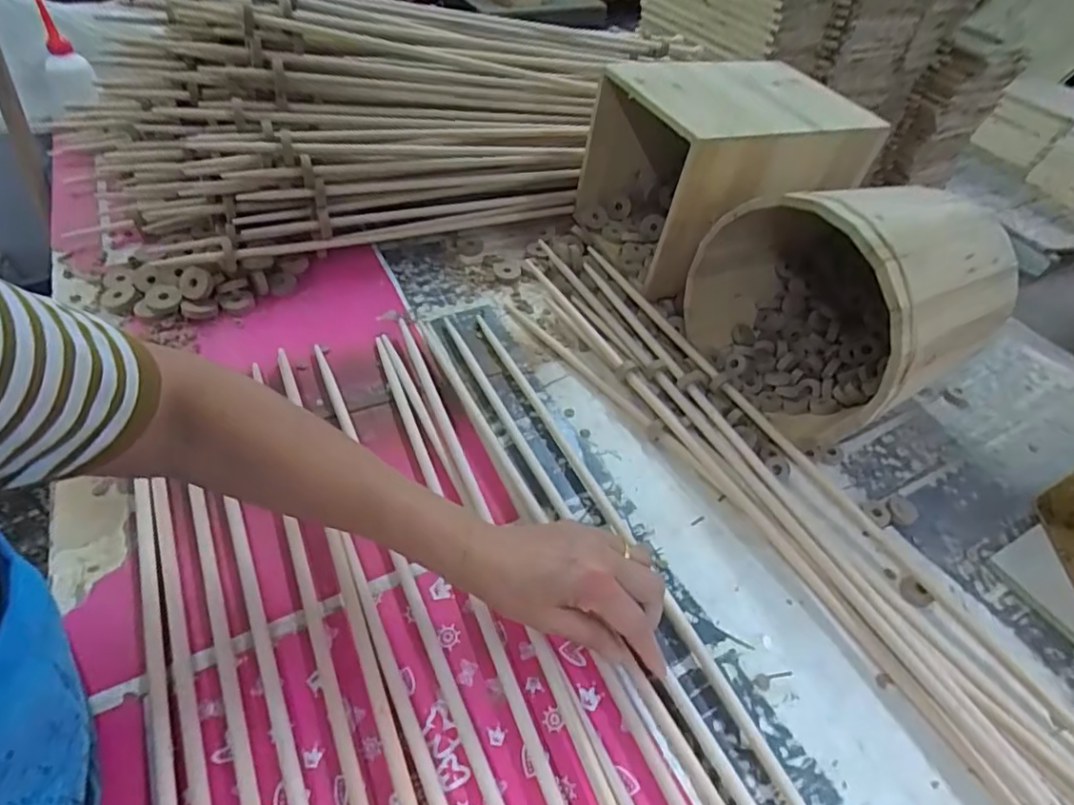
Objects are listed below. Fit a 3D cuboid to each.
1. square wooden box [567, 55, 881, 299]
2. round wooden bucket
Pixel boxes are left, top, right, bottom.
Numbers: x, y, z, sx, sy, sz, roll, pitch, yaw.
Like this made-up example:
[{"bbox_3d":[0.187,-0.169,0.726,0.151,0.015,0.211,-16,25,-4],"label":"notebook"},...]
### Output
[{"bbox_3d":[0.226,-0.292,0.710,0.280,0.200,0.197,-18,52,-21],"label":"square wooden box"},{"bbox_3d":[0.306,-0.103,0.581,0.216,0.230,0.225,-25,55,-25],"label":"round wooden bucket"}]

